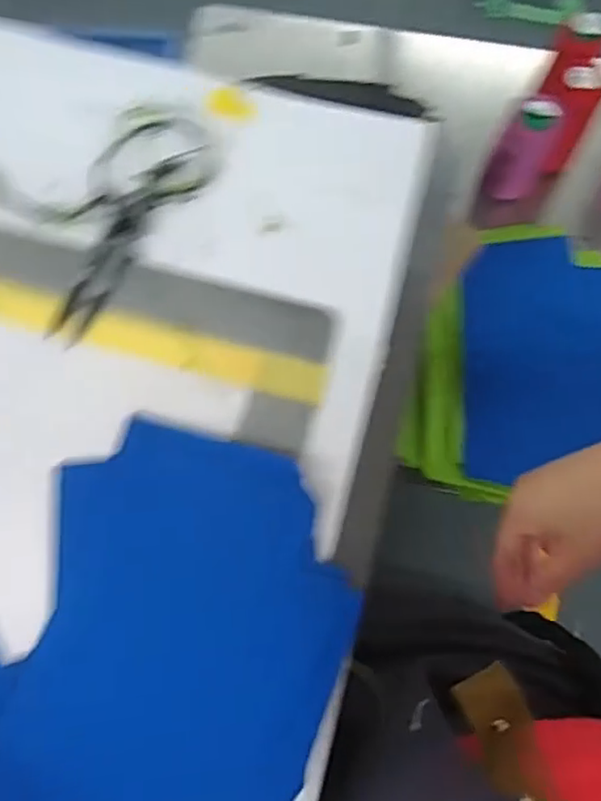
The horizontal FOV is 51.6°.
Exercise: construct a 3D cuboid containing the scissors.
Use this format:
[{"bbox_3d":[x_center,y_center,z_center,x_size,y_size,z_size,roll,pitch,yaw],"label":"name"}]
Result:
[{"bbox_3d":[-0.118,-0.118,0.393,0.071,0.009,0.162,30,76,6],"label":"scissors"}]

